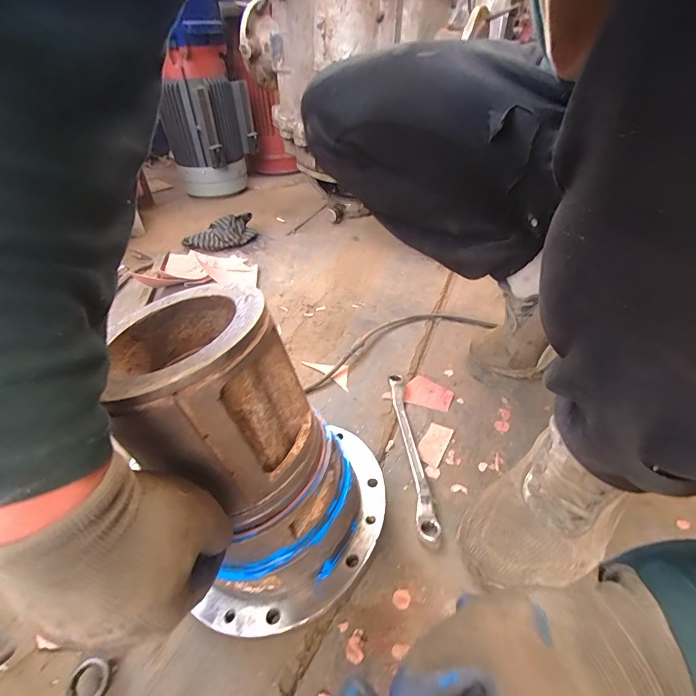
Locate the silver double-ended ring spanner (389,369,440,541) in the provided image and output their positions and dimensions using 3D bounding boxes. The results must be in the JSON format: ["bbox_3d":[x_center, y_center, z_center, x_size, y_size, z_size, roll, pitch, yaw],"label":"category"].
[{"bbox_3d":[0.085,0.134,0.521,0.023,0.024,0.250,-5,40,-2],"label":"silver double-ended ring spanner"}]

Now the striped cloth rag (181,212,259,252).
[{"bbox_3d":[-0.370,-0.333,1.087,0.205,0.055,0.136,-17,42,-16],"label":"striped cloth rag"}]

